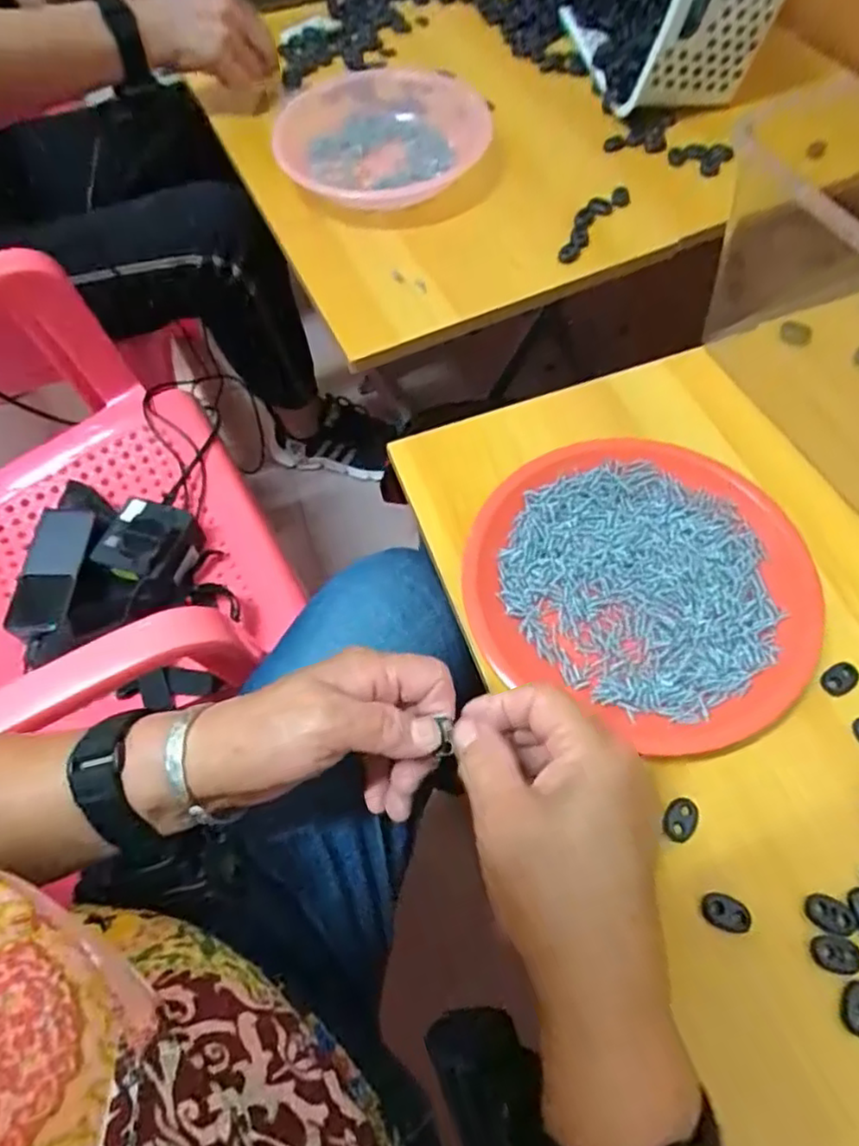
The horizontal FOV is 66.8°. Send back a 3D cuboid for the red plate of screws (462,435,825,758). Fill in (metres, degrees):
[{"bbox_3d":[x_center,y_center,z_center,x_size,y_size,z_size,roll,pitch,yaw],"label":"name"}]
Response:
[{"bbox_3d":[0.127,0.001,0.384,0.186,0.021,0.183,-1,63,3],"label":"red plate of screws"}]

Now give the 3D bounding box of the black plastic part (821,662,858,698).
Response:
[{"bbox_3d":[0.228,0.058,0.359,0.023,0.004,0.015,-27,65,-10],"label":"black plastic part"}]

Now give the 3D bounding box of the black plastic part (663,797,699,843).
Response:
[{"bbox_3d":[0.128,0.126,0.332,0.016,0.004,0.022,33,69,18],"label":"black plastic part"}]

